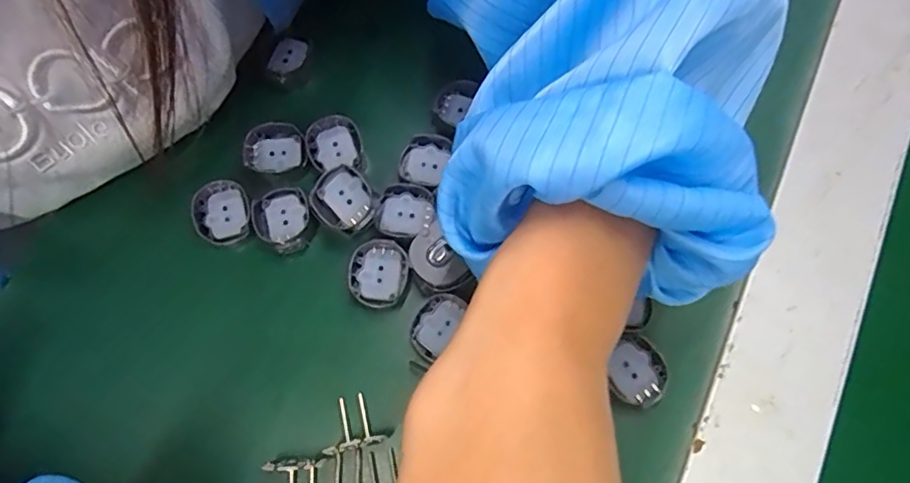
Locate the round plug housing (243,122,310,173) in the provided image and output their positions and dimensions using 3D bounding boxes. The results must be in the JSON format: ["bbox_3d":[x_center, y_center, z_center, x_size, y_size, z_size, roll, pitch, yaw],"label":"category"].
[{"bbox_3d":[-0.083,-0.043,0.270,0.029,0.008,0.022,-10,73,-2],"label":"round plug housing"}]

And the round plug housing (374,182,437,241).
[{"bbox_3d":[-0.022,-0.014,0.259,0.024,0.008,0.023,0,73,1],"label":"round plug housing"}]

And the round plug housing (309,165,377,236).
[{"bbox_3d":[-0.048,-0.017,0.254,0.024,0.015,0.028,-41,77,-11],"label":"round plug housing"}]

